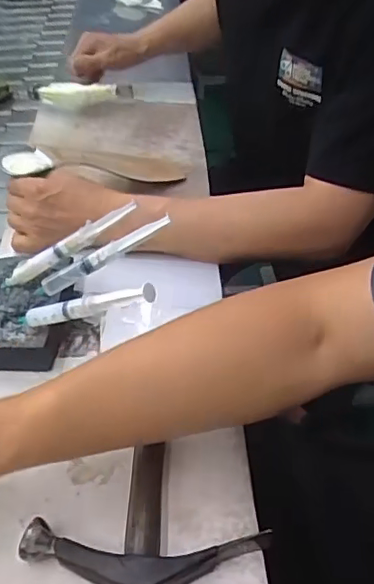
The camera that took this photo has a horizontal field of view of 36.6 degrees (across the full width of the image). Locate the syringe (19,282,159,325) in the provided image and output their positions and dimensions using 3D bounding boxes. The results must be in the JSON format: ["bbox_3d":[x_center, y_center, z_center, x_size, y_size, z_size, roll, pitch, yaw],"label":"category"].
[{"bbox_3d":[-0.092,0.013,0.476,0.157,0.015,0.015,-12,31,33],"label":"syringe"}]

